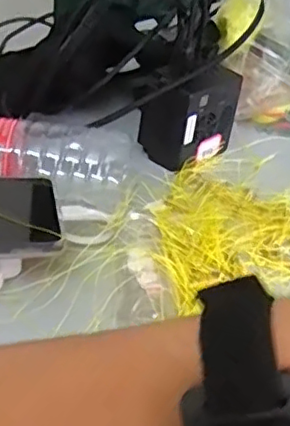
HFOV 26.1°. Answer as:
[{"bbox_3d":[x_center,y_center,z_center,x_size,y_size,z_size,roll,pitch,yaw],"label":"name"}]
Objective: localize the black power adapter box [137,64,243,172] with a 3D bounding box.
[{"bbox_3d":[0.039,-0.087,0.535,0.045,0.075,0.075,34,44,32],"label":"black power adapter box"}]

